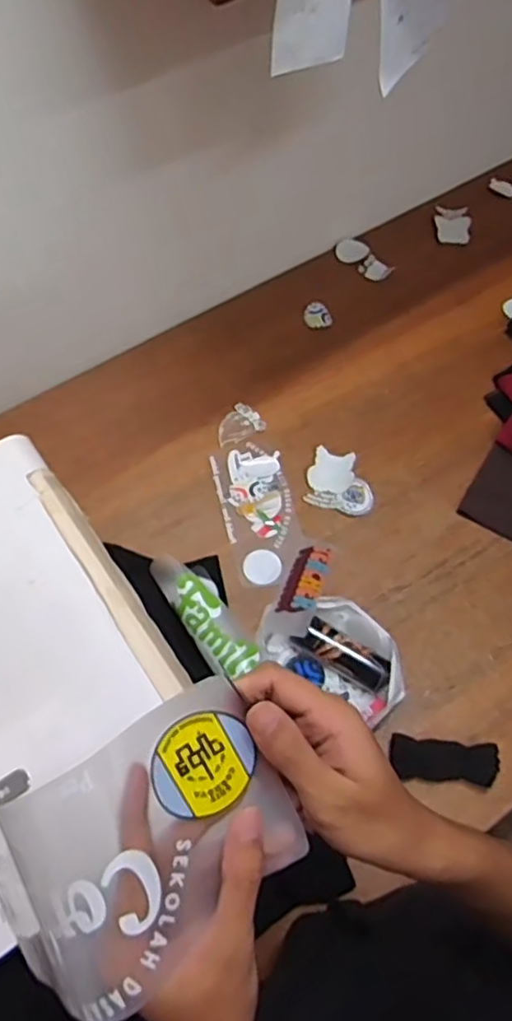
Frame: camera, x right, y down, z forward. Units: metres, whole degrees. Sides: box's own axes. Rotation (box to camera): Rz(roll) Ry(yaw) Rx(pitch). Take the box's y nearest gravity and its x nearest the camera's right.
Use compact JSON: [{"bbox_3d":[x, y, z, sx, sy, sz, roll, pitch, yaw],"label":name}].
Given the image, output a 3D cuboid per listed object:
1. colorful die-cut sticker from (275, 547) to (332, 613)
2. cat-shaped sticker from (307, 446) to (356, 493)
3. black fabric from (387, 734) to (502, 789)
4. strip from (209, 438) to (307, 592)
[{"bbox_3d":[0.069,0.094,0.892,0.048,0.009,0.134,17,39,11],"label":"colorful die-cut sticker"},{"bbox_3d":[0.118,-0.062,1.007,0.067,0.004,0.075,12,64,8],"label":"cat-shaped sticker"},{"bbox_3d":[0.231,0.309,0.803,0.130,0.032,0.048,3,62,4],"label":"black fabric"},{"bbox_3d":[0.005,-0.005,0.980,0.108,0.005,0.242,-14,62,-5],"label":"strip"}]

